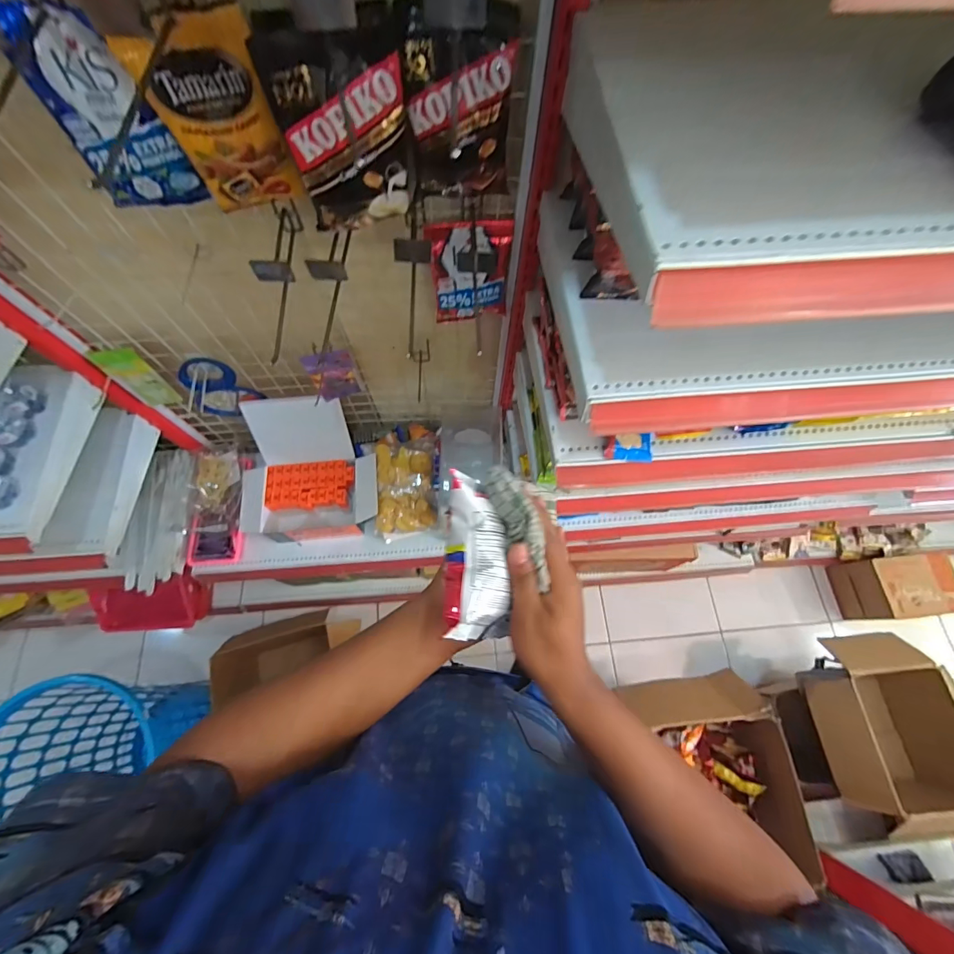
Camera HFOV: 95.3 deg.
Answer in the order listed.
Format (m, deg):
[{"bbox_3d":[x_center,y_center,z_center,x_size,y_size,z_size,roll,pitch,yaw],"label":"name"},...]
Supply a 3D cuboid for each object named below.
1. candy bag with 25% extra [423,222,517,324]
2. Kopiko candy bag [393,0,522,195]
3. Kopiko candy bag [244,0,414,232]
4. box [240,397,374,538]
[{"bbox_3d":[-0.010,-0.340,0.733,0.131,0.170,0.041,0,69,-1],"label":"candy bag with 25% extra"},{"bbox_3d":[-0.020,-0.422,0.504,0.120,0.168,0.044,-2,69,-2],"label":"Kopiko candy bag"},{"bbox_3d":[-0.142,-0.384,0.483,0.133,0.188,0.039,-14,61,-5],"label":"Kopiko candy bag"},{"bbox_3d":[-0.452,-0.001,1.151,0.340,0.284,0.297,-4,69,-3],"label":"box"}]

